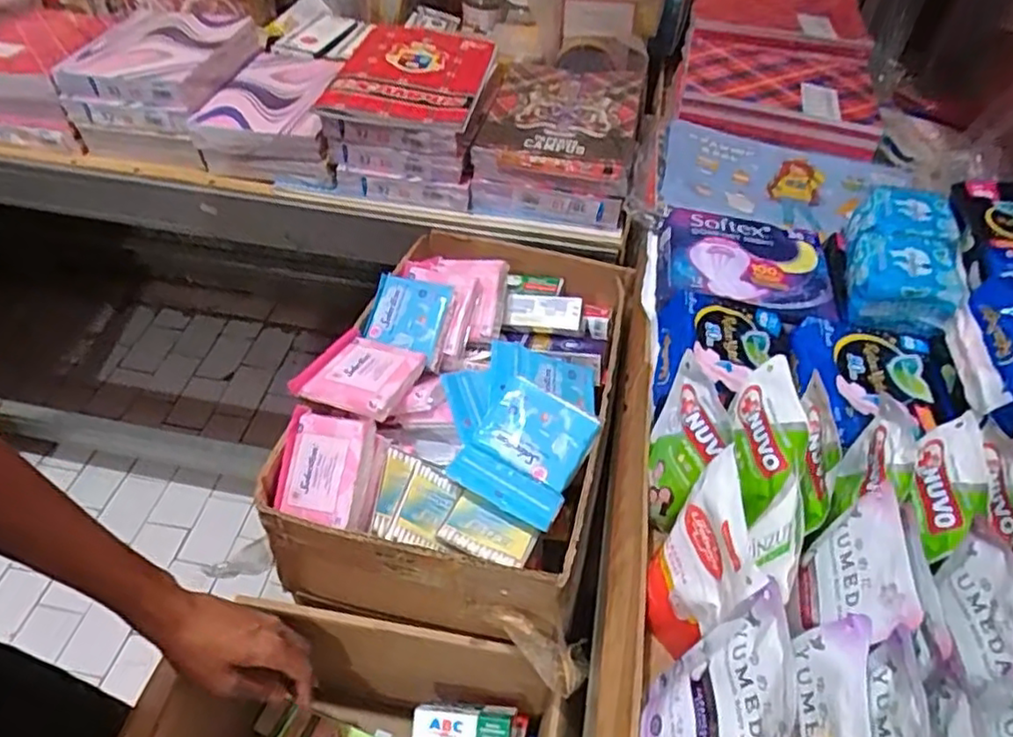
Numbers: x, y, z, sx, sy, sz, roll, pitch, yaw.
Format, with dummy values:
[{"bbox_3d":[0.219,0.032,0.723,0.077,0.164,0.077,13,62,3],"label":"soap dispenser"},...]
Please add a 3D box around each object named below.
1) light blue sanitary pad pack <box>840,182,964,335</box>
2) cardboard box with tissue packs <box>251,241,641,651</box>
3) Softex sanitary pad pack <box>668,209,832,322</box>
[{"bbox_3d":[0.358,-0.100,0.604,0.082,0.062,0.164,18,50,12],"label":"light blue sanitary pad pack"},{"bbox_3d":[-0.037,0.031,0.664,0.267,0.131,0.408,13,49,7],"label":"cardboard box with tissue packs"},{"bbox_3d":[0.235,-0.095,0.640,0.158,0.043,0.135,9,49,5],"label":"Softex sanitary pad pack"}]

